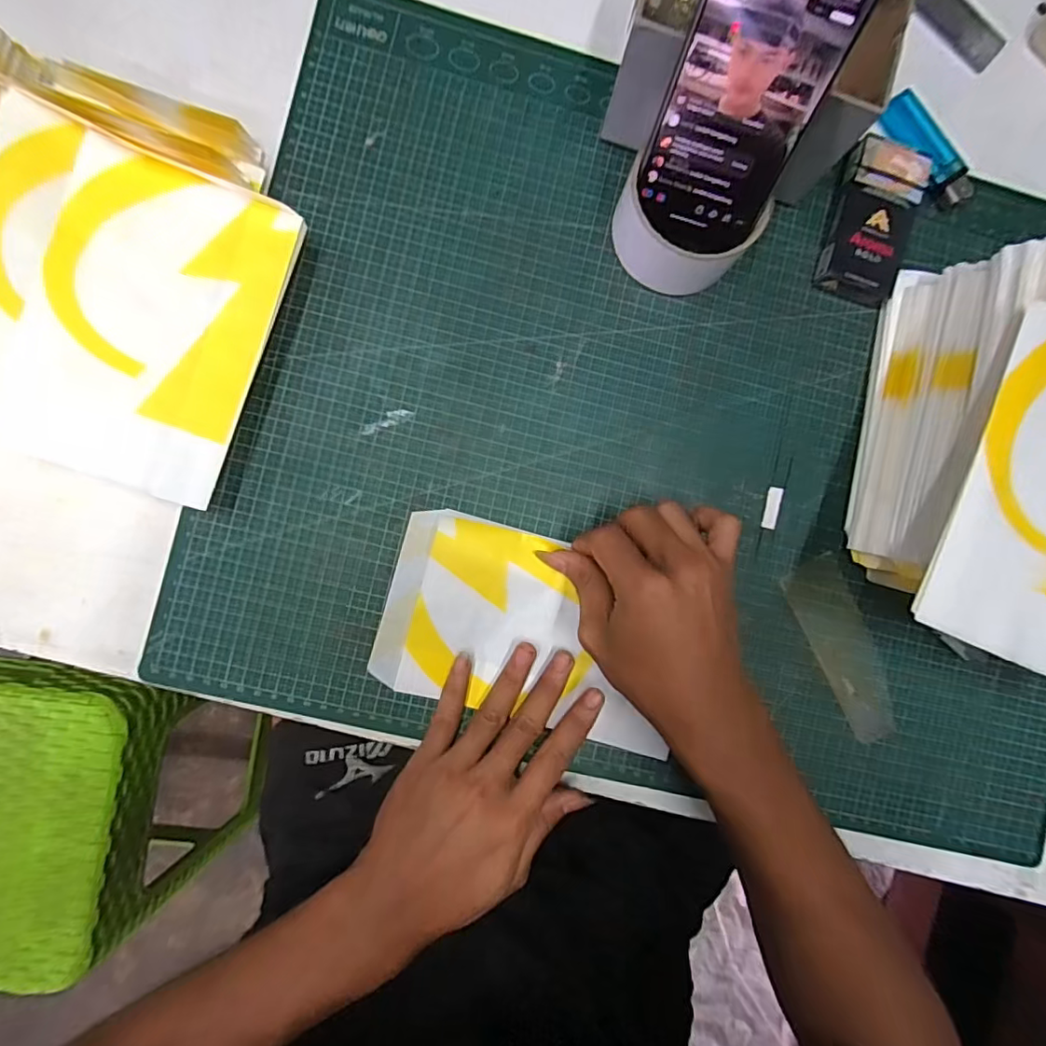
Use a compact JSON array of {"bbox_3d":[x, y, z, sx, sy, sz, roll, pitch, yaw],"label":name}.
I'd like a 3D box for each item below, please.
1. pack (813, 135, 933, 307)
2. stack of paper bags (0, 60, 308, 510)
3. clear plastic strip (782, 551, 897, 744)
[{"bbox_3d":[0.229,-0.198,0.354,0.049,0.017,0.098,19,87,-4],"label":"pack"},{"bbox_3d":[-0.216,-0.134,0.304,0.152,0.048,0.214,19,87,-4],"label":"stack of paper bags"},{"bbox_3d":[0.211,0.083,0.355,0.040,0.004,0.122,-24,91,-5],"label":"clear plastic strip"}]

